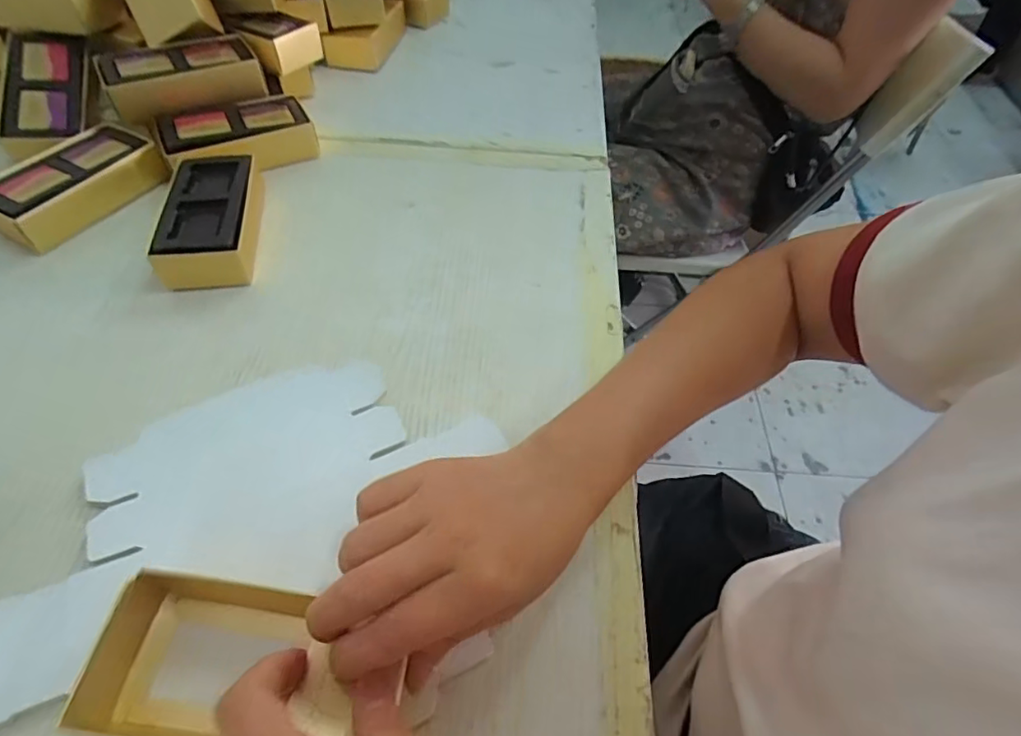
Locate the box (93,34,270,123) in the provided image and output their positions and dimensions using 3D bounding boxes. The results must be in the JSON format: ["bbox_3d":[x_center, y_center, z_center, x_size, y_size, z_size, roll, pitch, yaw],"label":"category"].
[{"bbox_3d":[-0.269,-0.241,0.464,0.116,0.038,0.053,-20,56,-18],"label":"box"}]

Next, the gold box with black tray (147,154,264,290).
[{"bbox_3d":[-0.213,-0.110,0.406,0.063,0.035,0.126,-7,53,-9],"label":"gold box with black tray"}]

